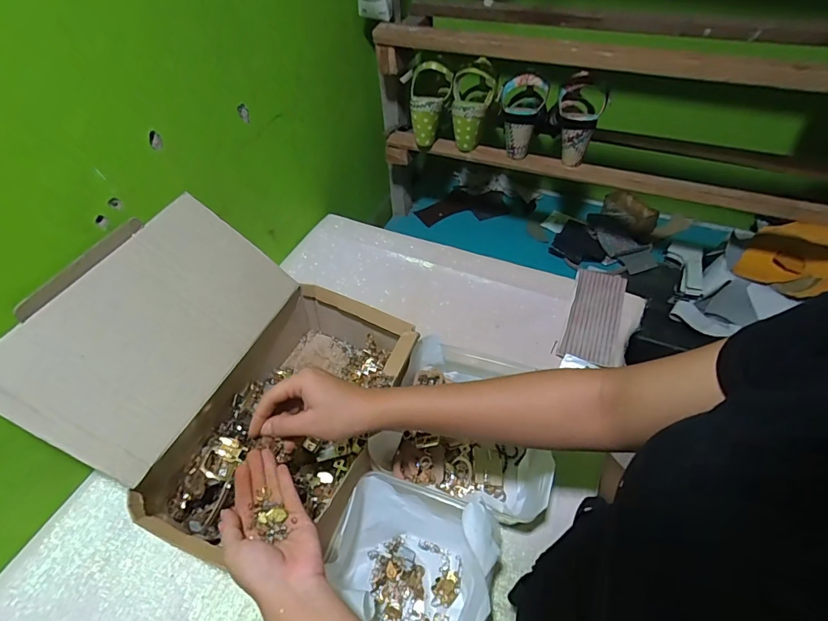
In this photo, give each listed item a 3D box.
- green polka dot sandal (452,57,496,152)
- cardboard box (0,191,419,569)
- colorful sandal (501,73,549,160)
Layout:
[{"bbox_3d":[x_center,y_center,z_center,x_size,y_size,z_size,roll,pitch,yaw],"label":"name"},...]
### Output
[{"bbox_3d":[0.108,-0.376,0.803,0.077,0.135,0.080,6,48,7],"label":"green polka dot sandal"},{"bbox_3d":[-0.214,0.075,0.525,0.329,0.219,0.332,21,54,18],"label":"cardboard box"},{"bbox_3d":[0.189,-0.351,0.781,0.080,0.127,0.084,12,50,13],"label":"colorful sandal"}]

